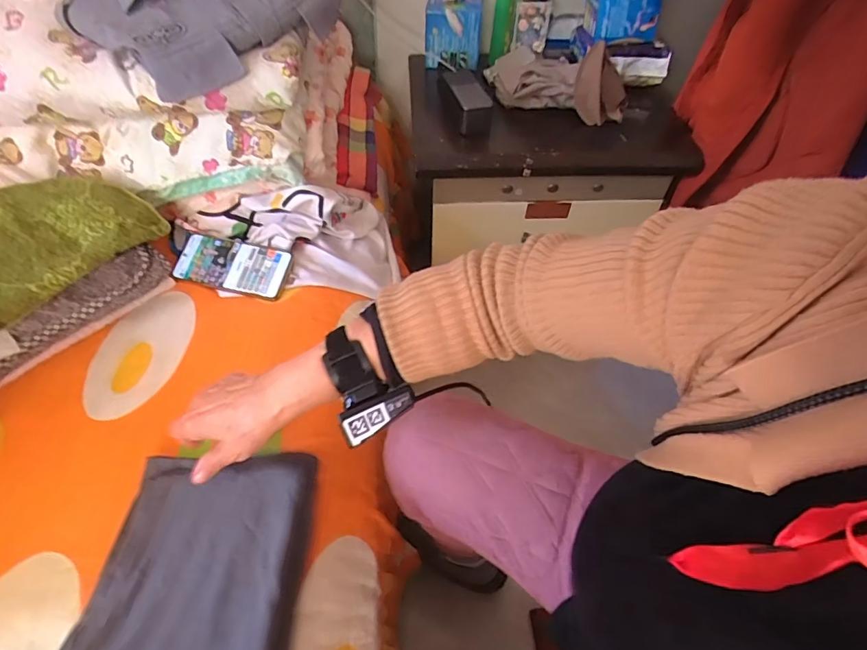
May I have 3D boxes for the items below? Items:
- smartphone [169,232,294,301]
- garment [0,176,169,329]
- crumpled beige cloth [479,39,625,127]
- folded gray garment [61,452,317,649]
[{"bbox_3d":[-0.289,-0.087,0.678,0.167,0.009,0.080,13,71,9],"label":"smartphone"},{"bbox_3d":[-0.502,-0.094,0.562,0.172,0.070,0.311,30,57,20],"label":"garment"},{"bbox_3d":[0.226,-0.467,0.875,0.234,0.096,0.204,0,52,-1],"label":"crumpled beige cloth"},{"bbox_3d":[-0.215,0.247,0.383,0.191,0.041,0.301,1,48,-2],"label":"folded gray garment"}]

